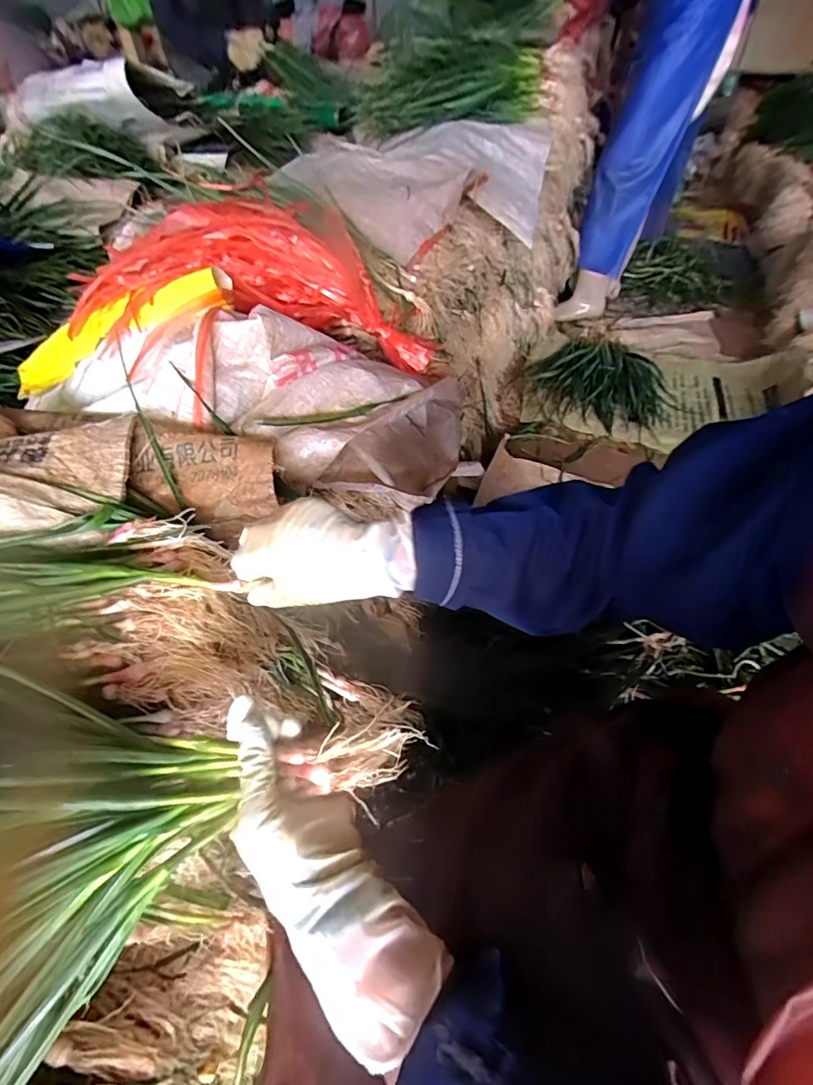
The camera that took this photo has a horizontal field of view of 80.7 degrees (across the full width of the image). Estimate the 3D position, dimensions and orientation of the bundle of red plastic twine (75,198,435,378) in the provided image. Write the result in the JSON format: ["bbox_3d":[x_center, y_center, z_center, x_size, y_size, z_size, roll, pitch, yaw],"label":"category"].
[{"bbox_3d":[-0.207,-0.378,0.699,0.526,0.194,0.194,11,49,-6],"label":"bundle of red plastic twine"}]

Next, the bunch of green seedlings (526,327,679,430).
[{"bbox_3d":[0.670,-0.556,1.576,0.426,0.080,0.602,34,57,26],"label":"bunch of green seedlings"}]

